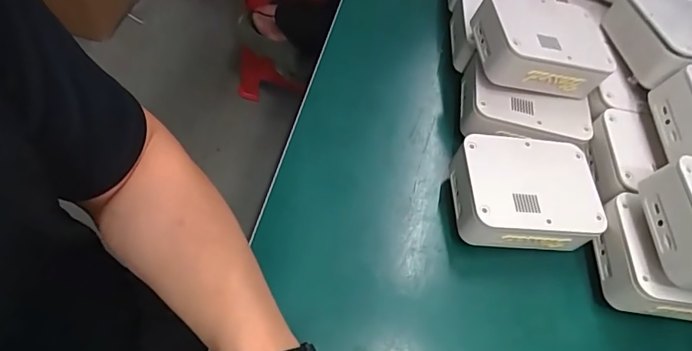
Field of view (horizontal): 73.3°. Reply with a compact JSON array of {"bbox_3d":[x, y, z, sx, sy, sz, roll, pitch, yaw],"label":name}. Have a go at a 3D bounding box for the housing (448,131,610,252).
[{"bbox_3d":[0.170,0.020,0.451,0.132,0.064,0.100,0,58,-4],"label":"housing"}]

